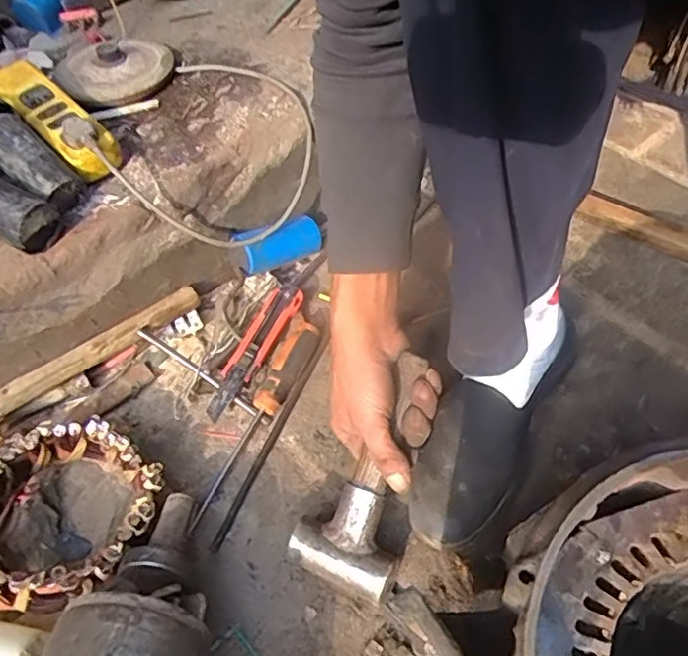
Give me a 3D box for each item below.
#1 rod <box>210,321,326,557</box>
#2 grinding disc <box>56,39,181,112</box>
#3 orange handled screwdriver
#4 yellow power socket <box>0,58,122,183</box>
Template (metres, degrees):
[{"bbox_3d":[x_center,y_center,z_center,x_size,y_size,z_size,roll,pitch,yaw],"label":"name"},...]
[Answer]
[{"bbox_3d":[-0.072,0.103,0.592,0.014,0.014,0.249,17,55,17],"label":"rod"},{"bbox_3d":[-0.282,-0.328,0.724,0.135,0.030,0.157,-30,54,-15],"label":"grinding disc"},{"bbox_3d":[-0.086,0.086,0.594,0.033,0.034,0.245,18,56,18],"label":"orange handled screwdriver"},{"bbox_3d":[-0.324,-0.233,0.648,0.059,0.053,0.225,-41,57,-21],"label":"yellow power socket"}]

